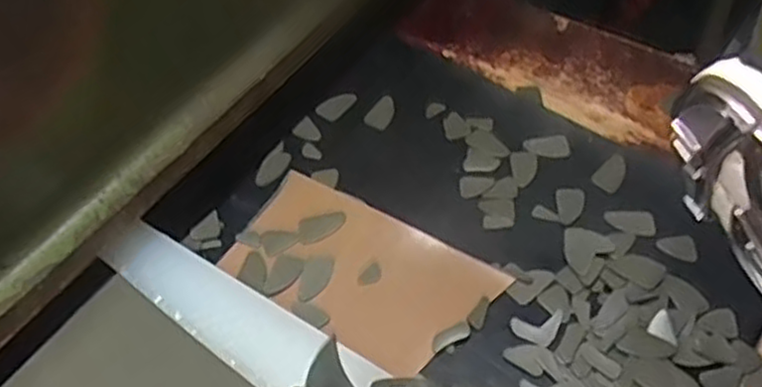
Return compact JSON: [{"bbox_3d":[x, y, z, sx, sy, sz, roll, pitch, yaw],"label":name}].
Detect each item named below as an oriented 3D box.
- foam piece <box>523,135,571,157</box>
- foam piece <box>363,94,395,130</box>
[{"bbox_3d":[0.140,-0.040,0.614,0.037,0.005,0.021,3,53,-4],"label":"foam piece"},{"bbox_3d":[0.002,-0.070,0.637,0.022,0.004,0.033,35,72,19],"label":"foam piece"}]

